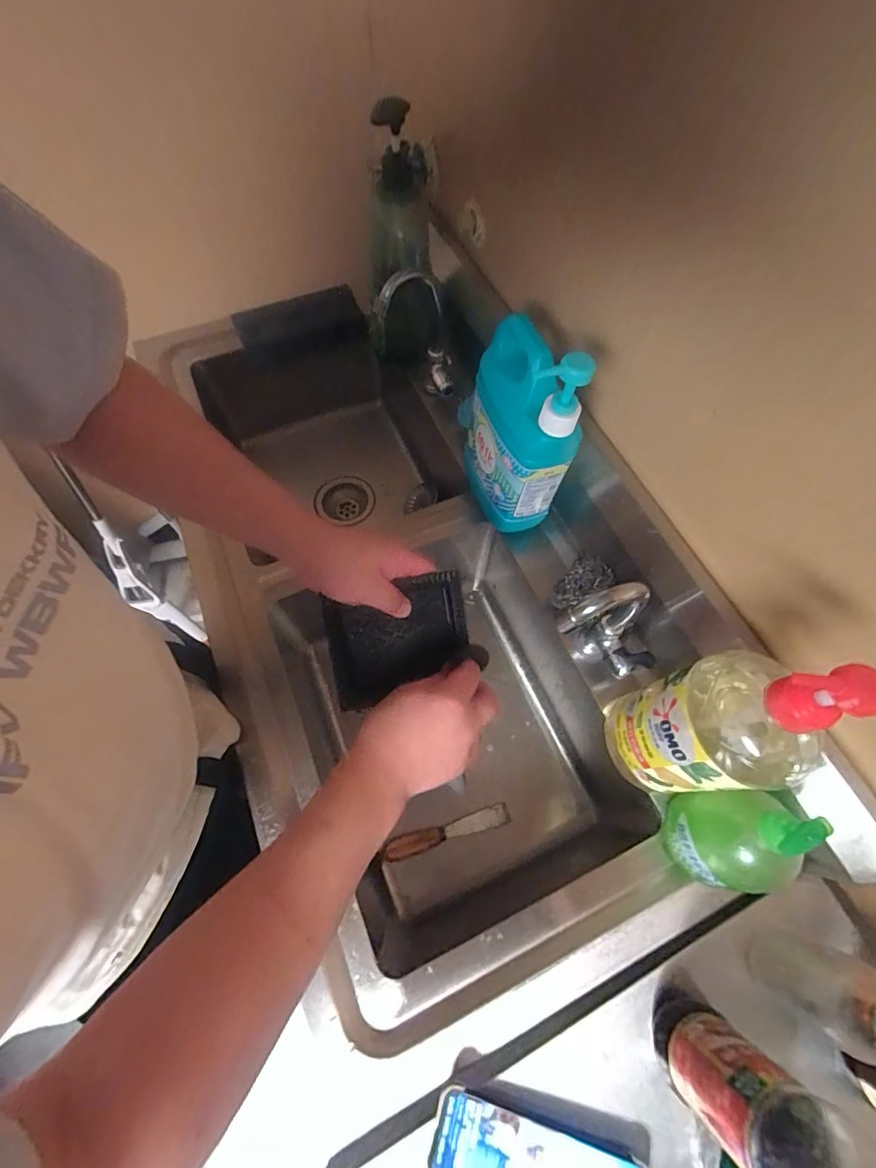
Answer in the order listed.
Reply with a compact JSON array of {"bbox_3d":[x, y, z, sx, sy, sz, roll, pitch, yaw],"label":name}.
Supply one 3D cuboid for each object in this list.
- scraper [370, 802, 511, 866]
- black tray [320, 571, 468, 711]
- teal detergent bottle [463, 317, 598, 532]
[{"bbox_3d":[0.010,0.350,0.644,0.188,0.014,0.027,-15,67,-7],"label":"scraper"},{"bbox_3d":[-0.039,0.055,0.455,0.137,0.011,0.109,-14,101,-5],"label":"black tray"},{"bbox_3d":[0.091,-0.192,0.542,0.082,0.231,0.171,-13,67,-7],"label":"teal detergent bottle"}]

